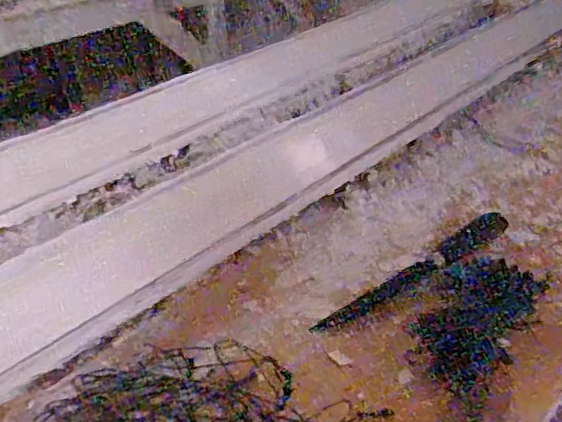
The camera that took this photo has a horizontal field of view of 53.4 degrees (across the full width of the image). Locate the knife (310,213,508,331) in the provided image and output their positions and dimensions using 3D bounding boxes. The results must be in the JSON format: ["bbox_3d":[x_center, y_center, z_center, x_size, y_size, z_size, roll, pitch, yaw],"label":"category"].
[{"bbox_3d":[0.141,0.058,0.557,0.249,0.013,0.034,-25,45,-30],"label":"knife"}]

